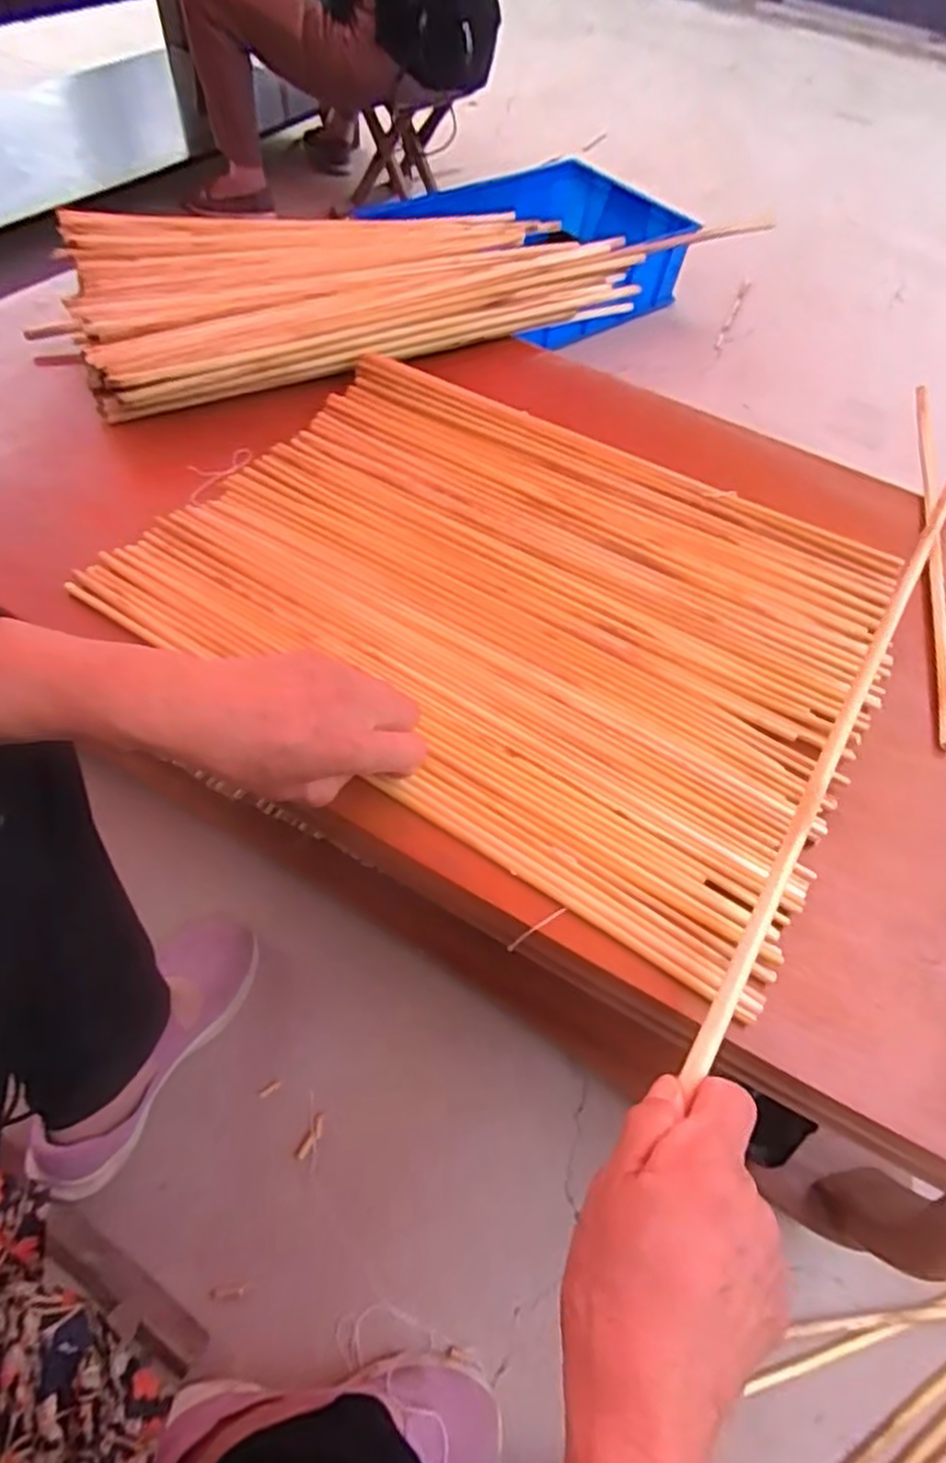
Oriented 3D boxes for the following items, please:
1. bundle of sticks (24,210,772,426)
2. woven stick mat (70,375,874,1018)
[{"bbox_3d":[-0.139,-0.512,0.772,0.627,0.049,0.324,-25,60,-21],"label":"bundle of sticks"},{"bbox_3d":[0.040,-0.115,0.543,0.524,0.019,0.417,30,58,16],"label":"woven stick mat"}]

